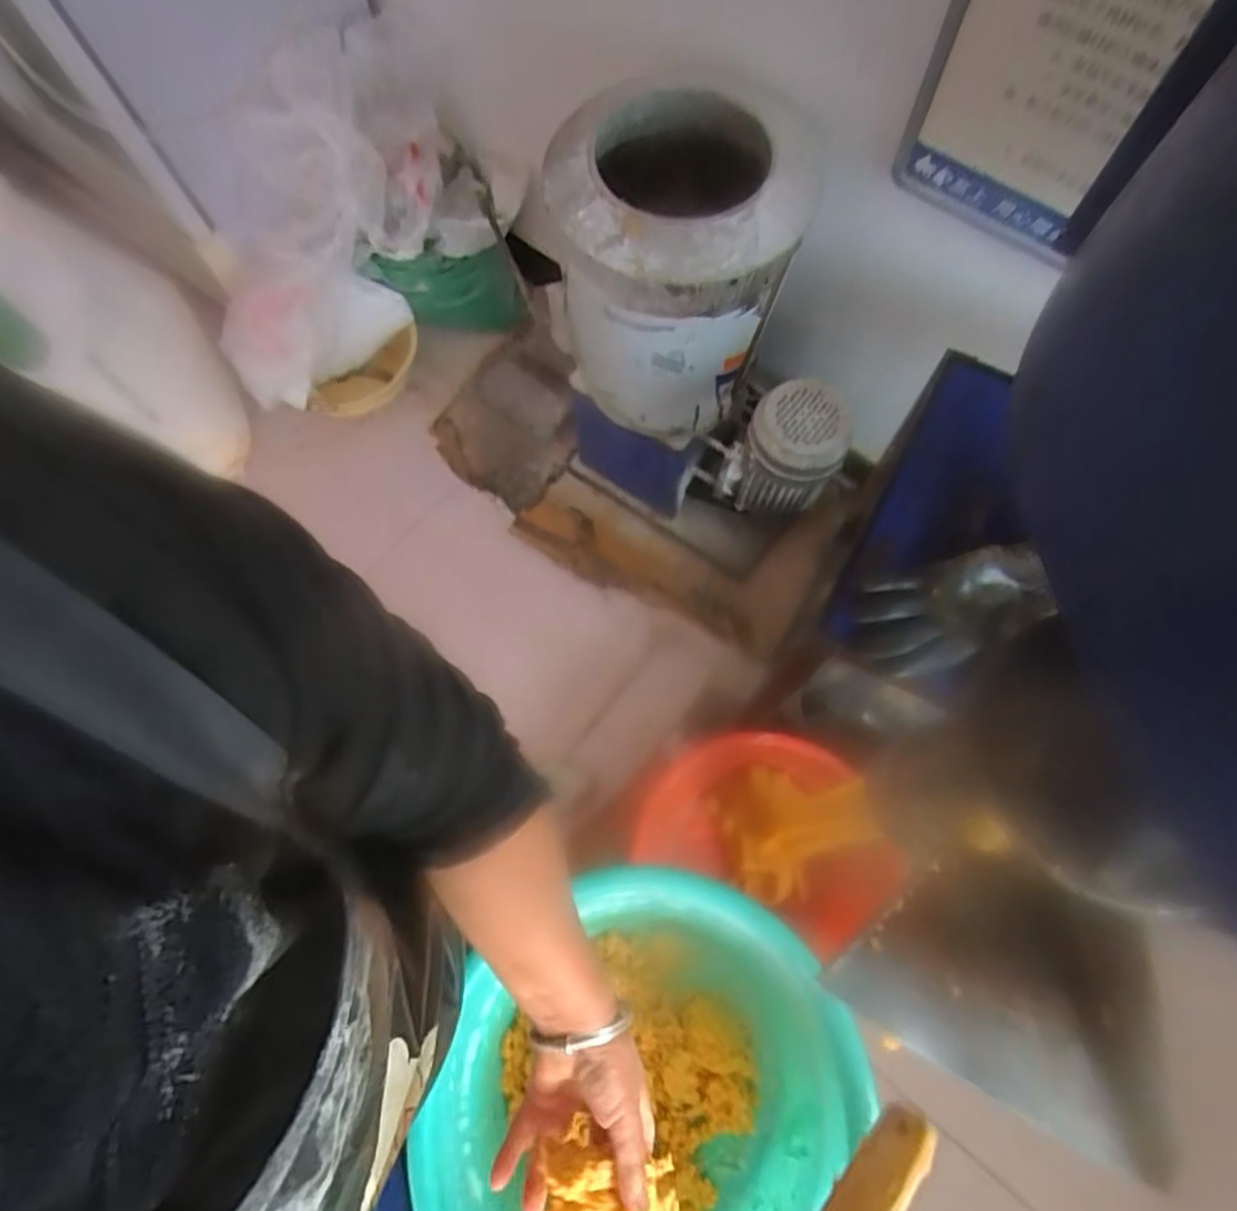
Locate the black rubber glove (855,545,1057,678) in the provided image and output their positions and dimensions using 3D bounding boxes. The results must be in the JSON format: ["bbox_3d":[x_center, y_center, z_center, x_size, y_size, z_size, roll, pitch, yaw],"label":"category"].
[{"bbox_3d":[0.339,0.006,0.692,0.171,0.061,0.107,-17,71,-5],"label":"black rubber glove"}]

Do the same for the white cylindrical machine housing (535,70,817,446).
[{"bbox_3d":[0.080,-0.476,1.025,0.317,0.441,0.324,4,70,3],"label":"white cylindrical machine housing"}]

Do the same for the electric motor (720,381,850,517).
[{"bbox_3d":[0.299,-0.258,1.206,0.165,0.259,0.172,0,70,1],"label":"electric motor"}]

